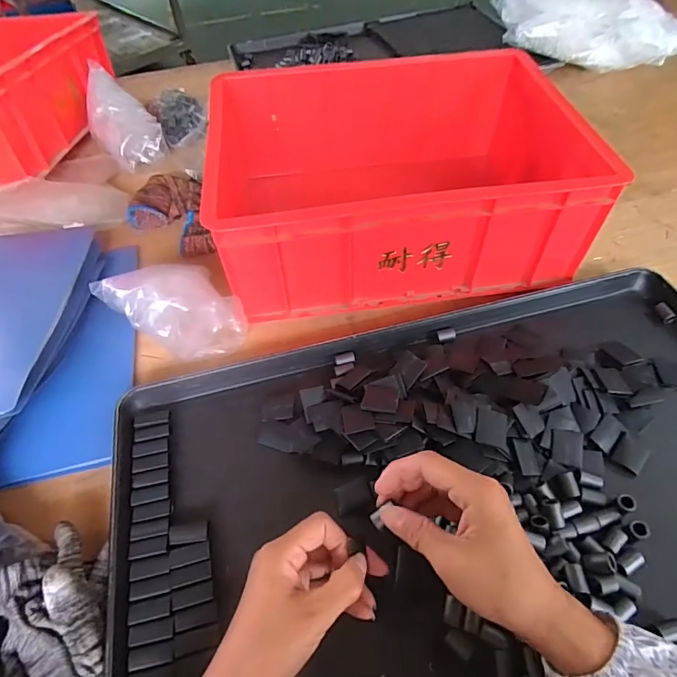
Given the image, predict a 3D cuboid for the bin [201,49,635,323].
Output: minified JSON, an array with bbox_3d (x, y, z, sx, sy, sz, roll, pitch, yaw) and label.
[{"bbox_3d":[0.059,-0.200,0.567,0.396,0.151,0.310,-8,50,-1],"label":"bin"}]

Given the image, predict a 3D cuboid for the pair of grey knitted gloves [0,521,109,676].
[{"bbox_3d":[-0.204,0.206,0.315,0.098,0.046,0.148,-34,55,-20],"label":"pair of grey knitted gloves"}]

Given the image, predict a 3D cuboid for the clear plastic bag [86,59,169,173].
[{"bbox_3d":[-0.355,-0.360,0.738,0.089,0.054,0.194,-31,78,-19],"label":"clear plastic bag"}]

